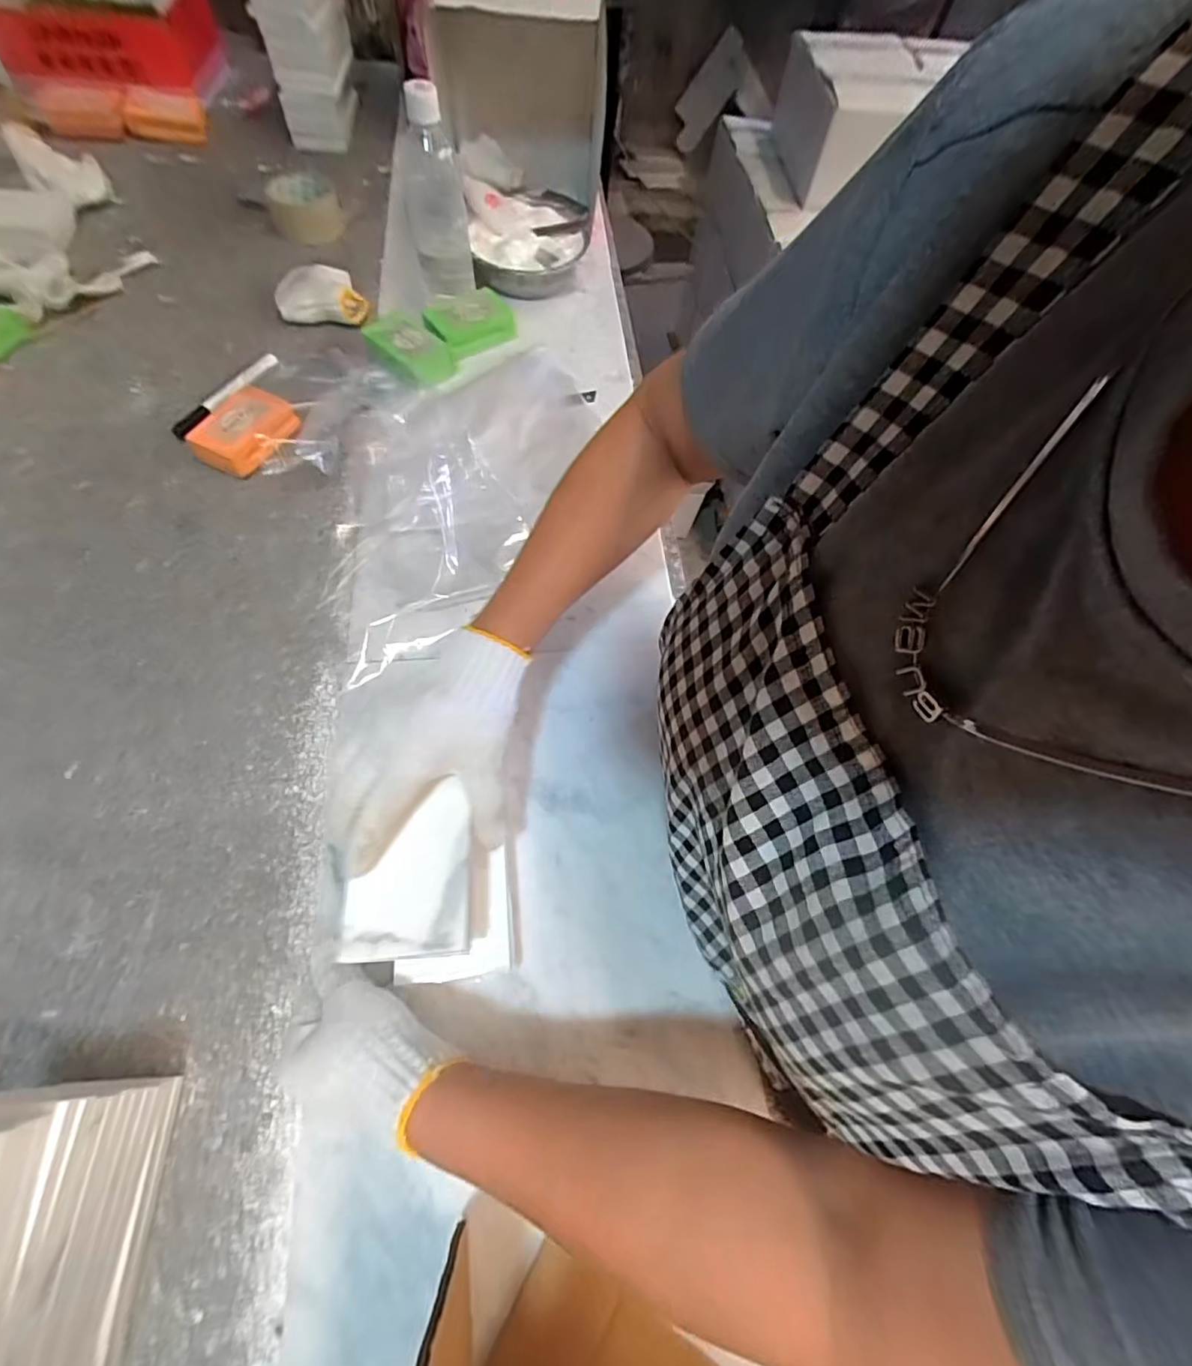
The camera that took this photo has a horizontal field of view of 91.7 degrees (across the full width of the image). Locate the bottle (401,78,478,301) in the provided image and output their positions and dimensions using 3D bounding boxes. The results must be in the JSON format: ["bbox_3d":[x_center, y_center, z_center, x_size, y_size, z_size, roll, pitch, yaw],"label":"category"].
[{"bbox_3d":[-0.180,-0.540,0.640,0.063,0.189,0.064,-11,66,-7],"label":"bottle"}]

